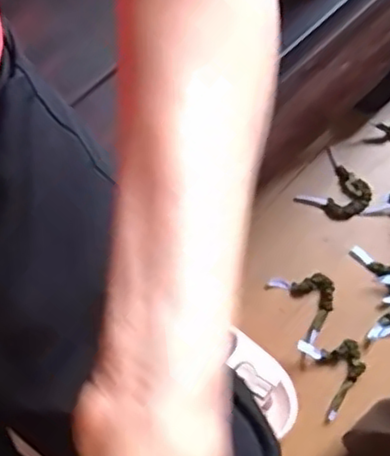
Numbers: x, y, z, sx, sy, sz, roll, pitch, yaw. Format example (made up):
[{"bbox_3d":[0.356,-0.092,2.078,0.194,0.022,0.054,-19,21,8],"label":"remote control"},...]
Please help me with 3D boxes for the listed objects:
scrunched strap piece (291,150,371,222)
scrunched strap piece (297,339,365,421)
[{"bbox_3d":[0.207,-0.053,0.982,0.094,0.018,0.092,42,79,8],"label":"scrunched strap piece"},{"bbox_3d":[0.195,0.194,0.907,0.077,0.031,0.107,-23,78,-7],"label":"scrunched strap piece"}]

